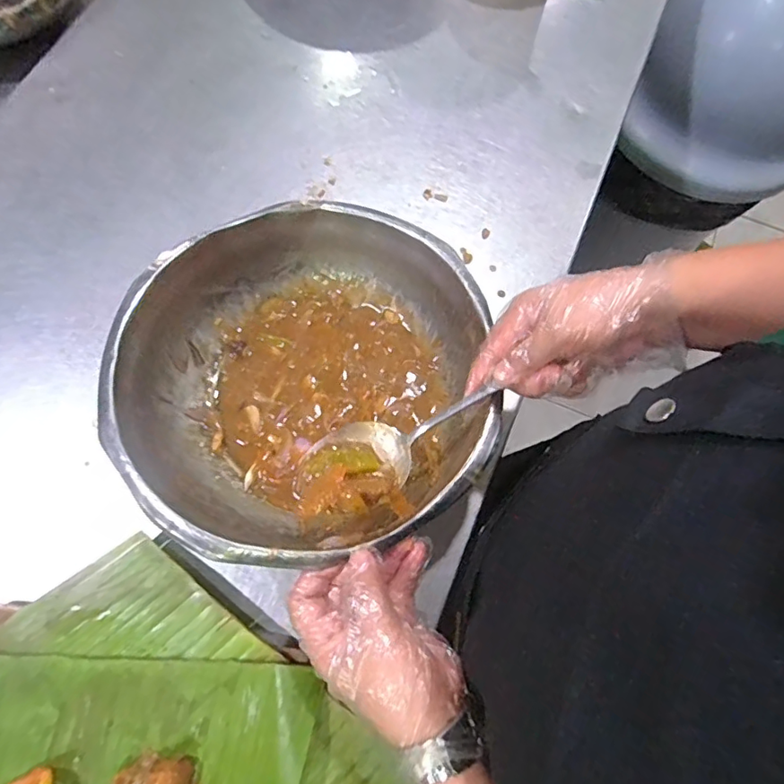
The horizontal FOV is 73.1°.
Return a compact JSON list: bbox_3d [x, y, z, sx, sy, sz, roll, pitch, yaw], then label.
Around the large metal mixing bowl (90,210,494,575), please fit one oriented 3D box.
[{"bbox_3d":[-0.067,-0.014,0.425,0.269,0.083,0.284,0,68,0],"label":"large metal mixing bowl"}]

